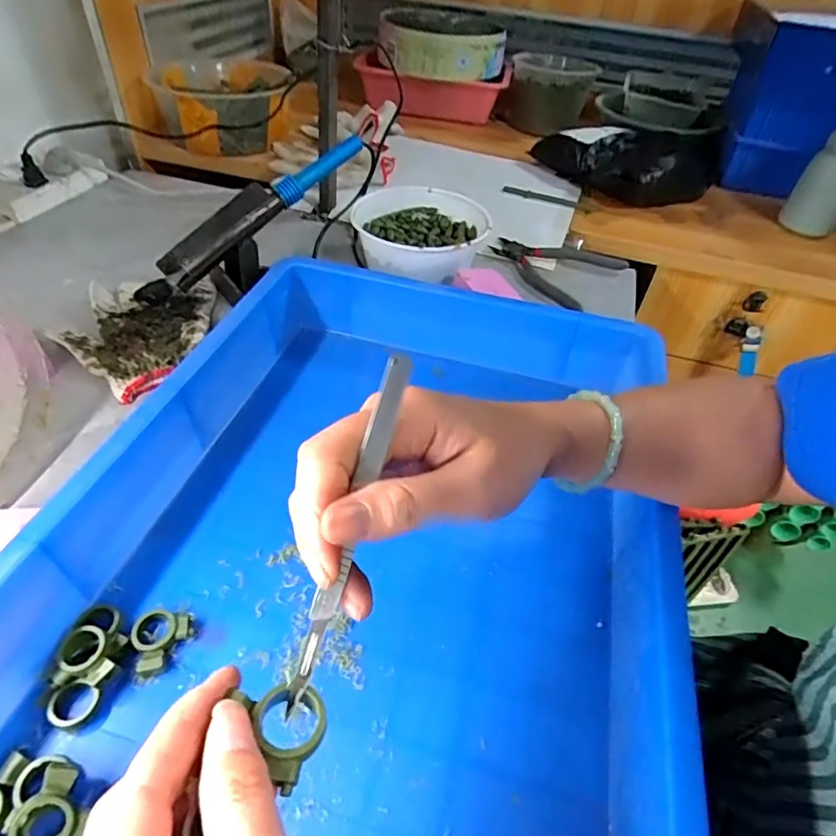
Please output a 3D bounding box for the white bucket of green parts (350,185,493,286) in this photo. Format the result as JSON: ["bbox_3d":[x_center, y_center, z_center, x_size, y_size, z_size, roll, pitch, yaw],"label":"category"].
[{"bbox_3d":[-0.004,-0.223,0.664,0.160,0.067,0.164,2,45,-2],"label":"white bucket of green parts"}]

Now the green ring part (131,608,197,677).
[{"bbox_3d":[-0.161,0.136,0.328,0.031,0.011,0.041,20,47,15],"label":"green ring part"}]

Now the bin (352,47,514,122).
[{"bbox_3d":[0.035,-0.676,1.101,0.314,0.102,0.217,4,45,0],"label":"bin"}]

